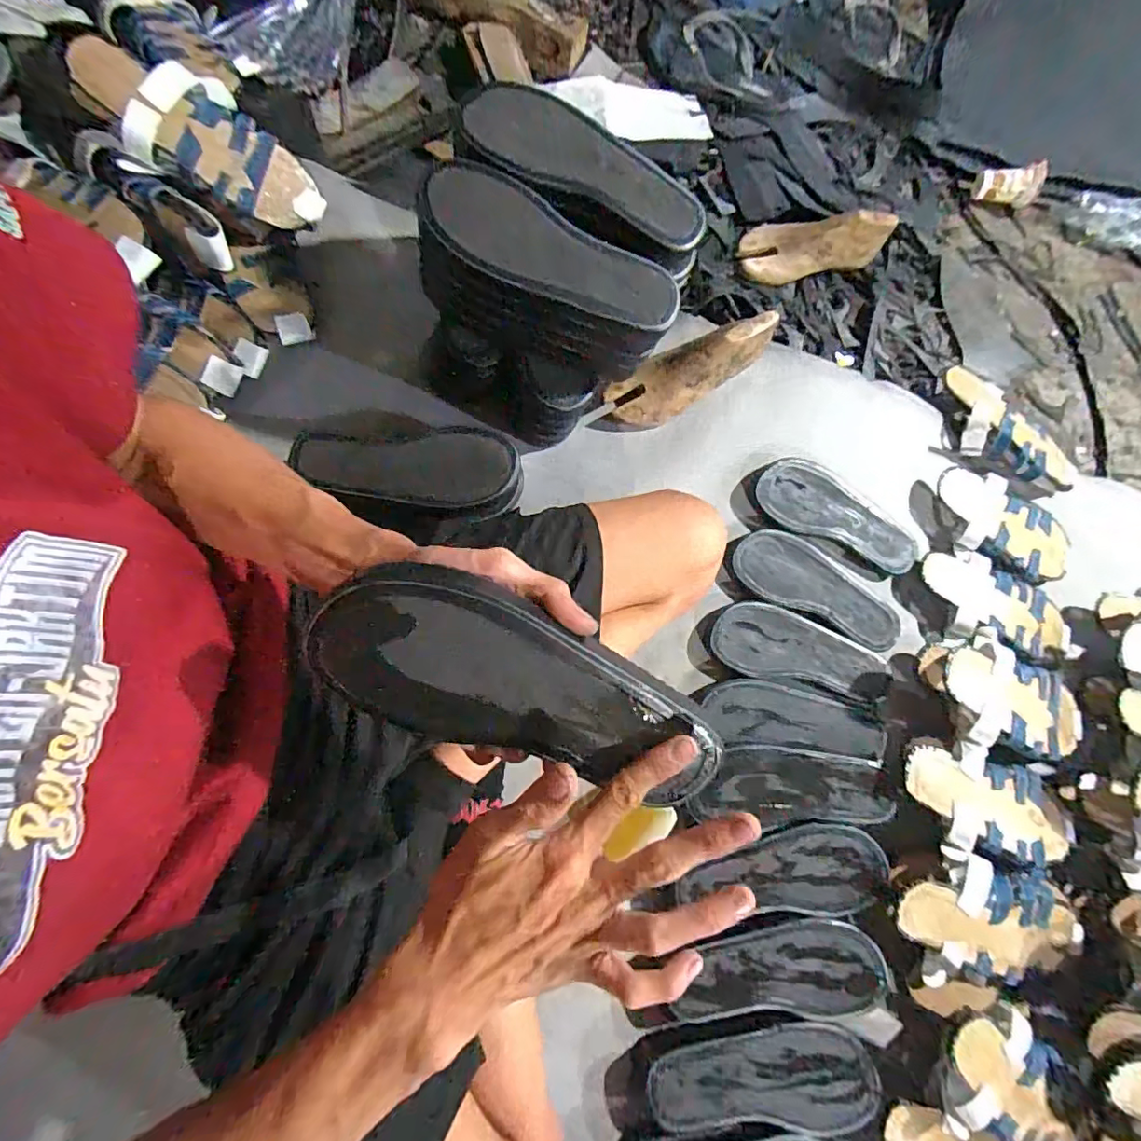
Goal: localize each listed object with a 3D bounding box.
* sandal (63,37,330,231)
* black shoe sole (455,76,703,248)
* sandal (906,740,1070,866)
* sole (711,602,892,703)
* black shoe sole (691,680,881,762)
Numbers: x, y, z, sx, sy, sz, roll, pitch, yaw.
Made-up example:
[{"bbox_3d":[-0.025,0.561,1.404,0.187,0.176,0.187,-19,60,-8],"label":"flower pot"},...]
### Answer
[{"bbox_3d":[-0.387,-0.450,0.579,0.226,0.055,0.098,20,75,-33],"label":"sandal"},{"bbox_3d":[0.018,-0.386,0.515,0.239,0.019,0.086,23,78,-8],"label":"black shoe sole"},{"bbox_3d":[0.494,0.273,0.629,0.230,0.036,0.113,23,78,-9],"label":"sandal"},{"bbox_3d":[0.293,0.100,0.682,0.225,0.012,0.092,12,77,-2],"label":"sole"},{"bbox_3d":[0.273,0.181,0.659,0.224,0.017,0.078,6,77,-4],"label":"black shoe sole"}]

